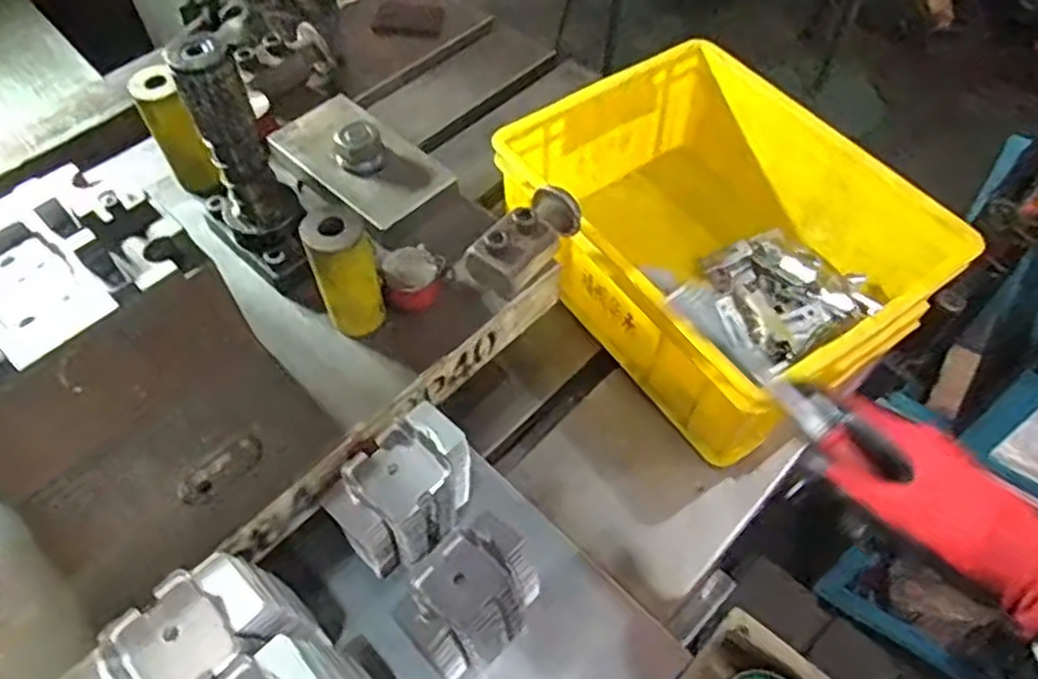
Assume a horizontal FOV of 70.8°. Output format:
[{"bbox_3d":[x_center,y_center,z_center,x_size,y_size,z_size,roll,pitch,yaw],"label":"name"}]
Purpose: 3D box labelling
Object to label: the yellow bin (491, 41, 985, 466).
[{"bbox_3d":[0.175,-0.091,0.663,0.265,0.131,0.345,-29,59,-18],"label":"yellow bin"}]

